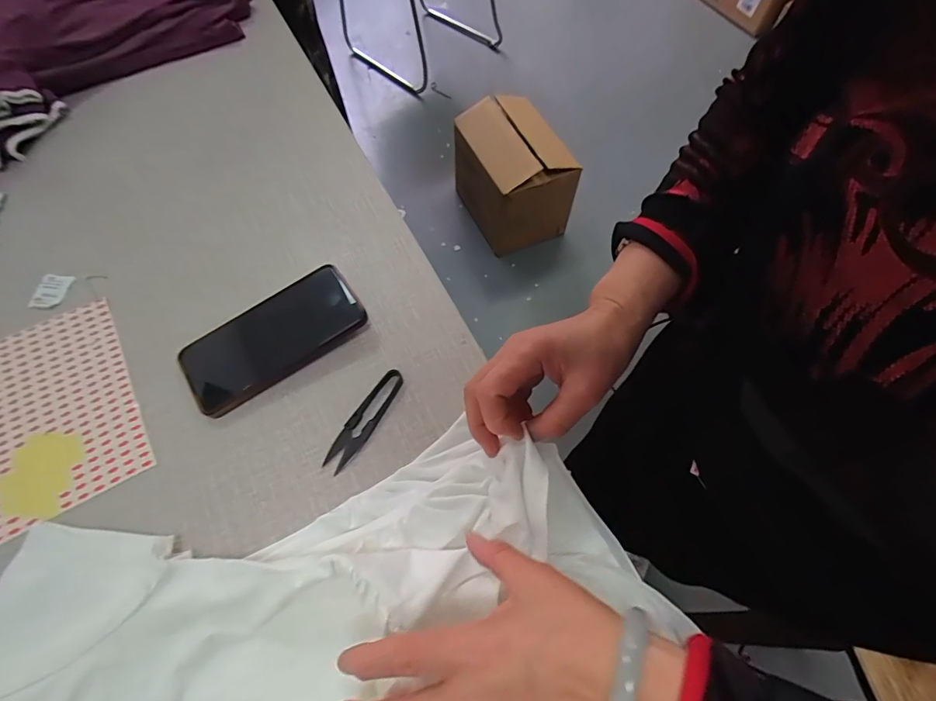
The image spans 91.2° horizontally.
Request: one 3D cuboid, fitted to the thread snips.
[{"bbox_3d":[-0.088,0.058,0.394,0.025,0.007,0.097,29,65,15],"label":"thread snips"}]

